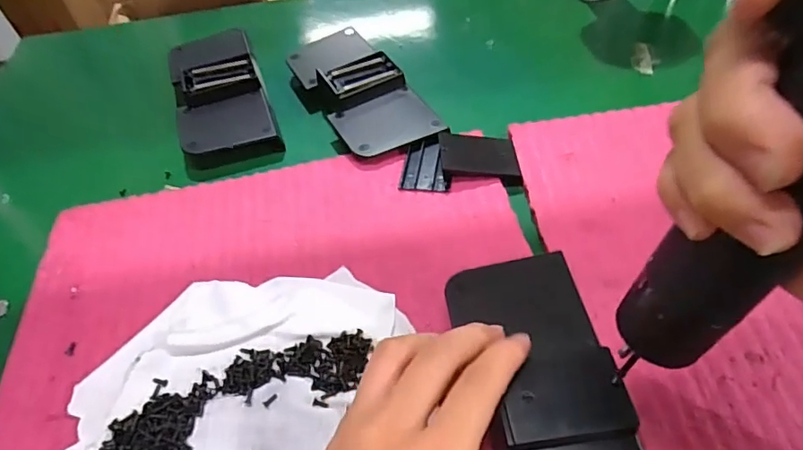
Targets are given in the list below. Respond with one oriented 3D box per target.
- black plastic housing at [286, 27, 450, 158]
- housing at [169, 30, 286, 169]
[{"bbox_3d":[-0.034,-0.108,0.427,0.071,0.026,0.152,-28,54,-15],"label":"black plastic housing"},{"bbox_3d":[-0.150,-0.112,0.445,0.071,0.022,0.149,-18,52,-8],"label":"housing"}]

